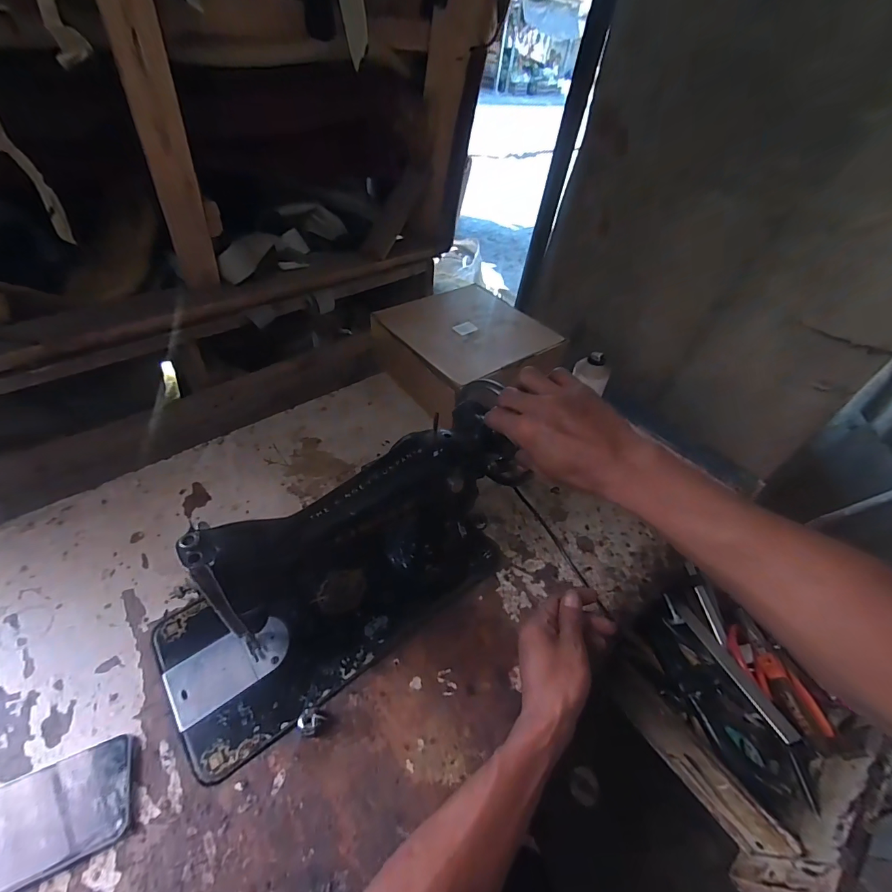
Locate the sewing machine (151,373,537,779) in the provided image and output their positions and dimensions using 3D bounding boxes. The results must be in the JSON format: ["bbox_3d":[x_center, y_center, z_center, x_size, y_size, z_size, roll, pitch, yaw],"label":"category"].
[{"bbox_3d":[-0.101,0.122,0.410,0.370,0.193,0.153,-25,54,-25],"label":"sewing machine"}]

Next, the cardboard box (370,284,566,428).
[{"bbox_3d":[0.034,-0.179,0.751,0.259,0.095,0.257,-23,54,-27],"label":"cardboard box"}]

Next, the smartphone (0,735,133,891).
[{"bbox_3d":[-0.351,0.311,0.326,0.165,0.011,0.078,-17,51,-20],"label":"smartphone"}]

